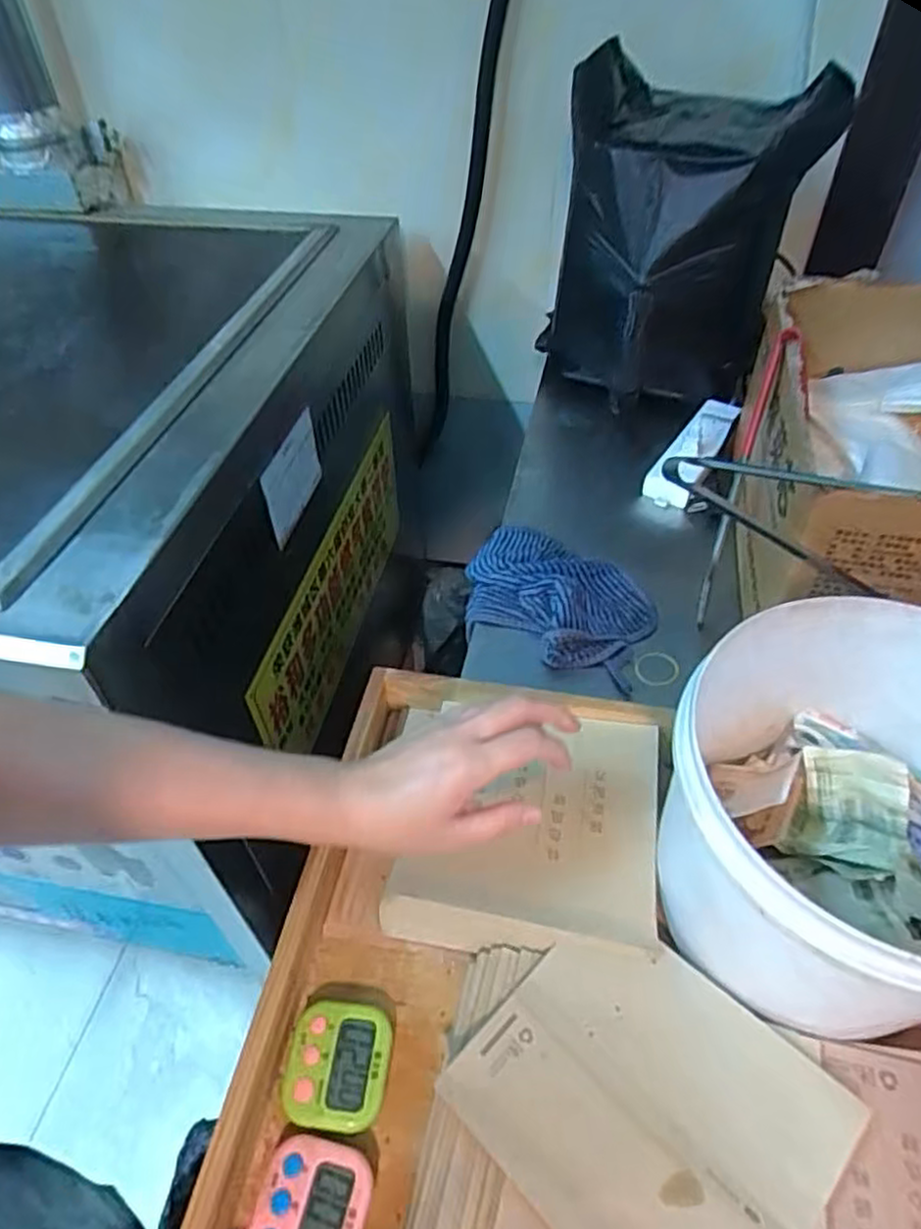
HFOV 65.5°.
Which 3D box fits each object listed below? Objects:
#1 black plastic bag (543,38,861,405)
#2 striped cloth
[{"bbox_3d":[0.257,-0.432,0.854,0.246,0.312,0.207,-10,47,-8],"label":"black plastic bag"},{"bbox_3d":[0.088,-0.020,0.702,0.195,0.049,0.133,33,56,28],"label":"striped cloth"}]

